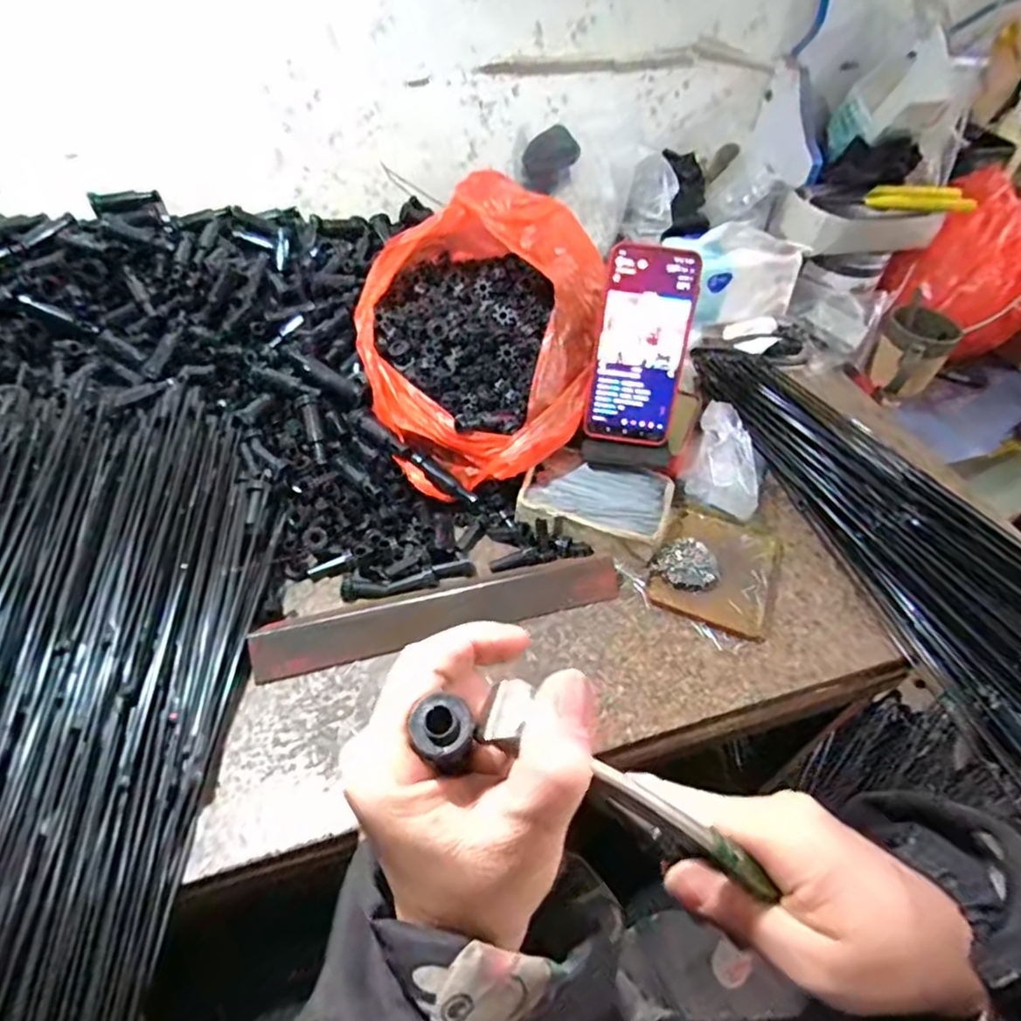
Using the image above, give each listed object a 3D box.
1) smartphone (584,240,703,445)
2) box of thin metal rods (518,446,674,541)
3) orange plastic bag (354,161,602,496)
[{"bbox_3d":[0.113,-0.142,0.536,0.079,0.164,0.013,7,17,3],"label":"smartphone"},{"bbox_3d":[0.078,-0.012,0.556,0.123,0.033,0.079,18,50,9],"label":"box of thin metal rods"},{"bbox_3d":[-0.029,-0.175,0.569,0.211,0.149,0.285,-3,50,-8],"label":"orange plastic bag"}]

